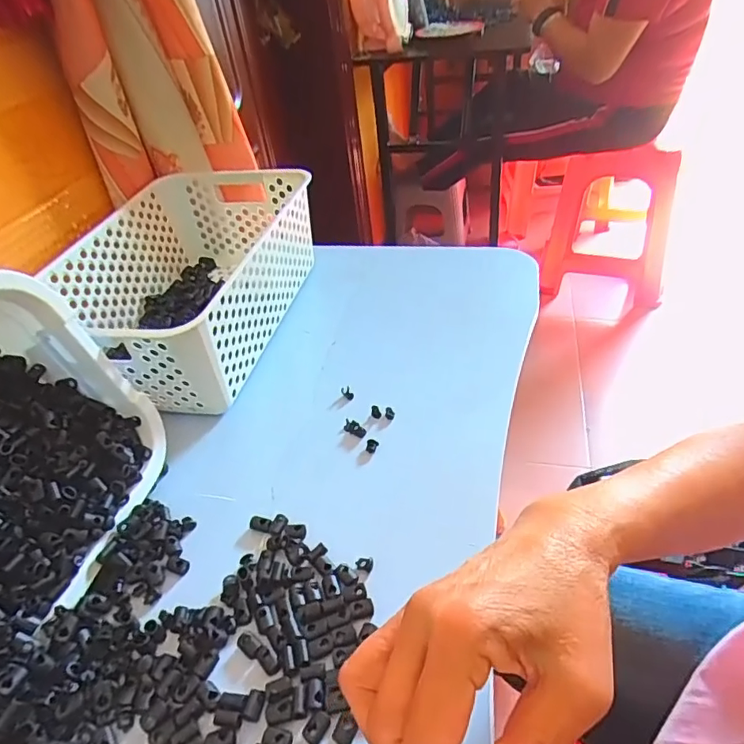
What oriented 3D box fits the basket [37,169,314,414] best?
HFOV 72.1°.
[{"bbox_3d":[-0.196,-0.104,0.556,0.200,0.107,0.323,6,43,15],"label":"basket"}]

